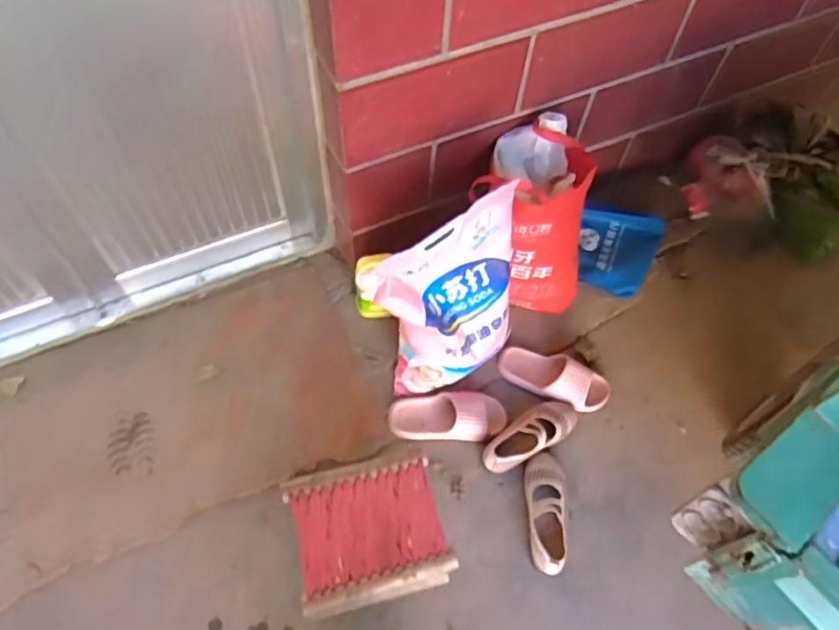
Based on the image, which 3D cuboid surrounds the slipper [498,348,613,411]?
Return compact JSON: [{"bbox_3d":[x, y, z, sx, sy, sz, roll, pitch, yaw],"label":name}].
[{"bbox_3d":[0.315,0.149,1.462,0.263,0.055,0.101,18,61,6],"label":"slipper"}]

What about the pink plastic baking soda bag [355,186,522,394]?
[{"bbox_3d":[0.063,-0.001,1.299,0.331,0.421,0.171,-24,64,-16],"label":"pink plastic baking soda bag"}]

